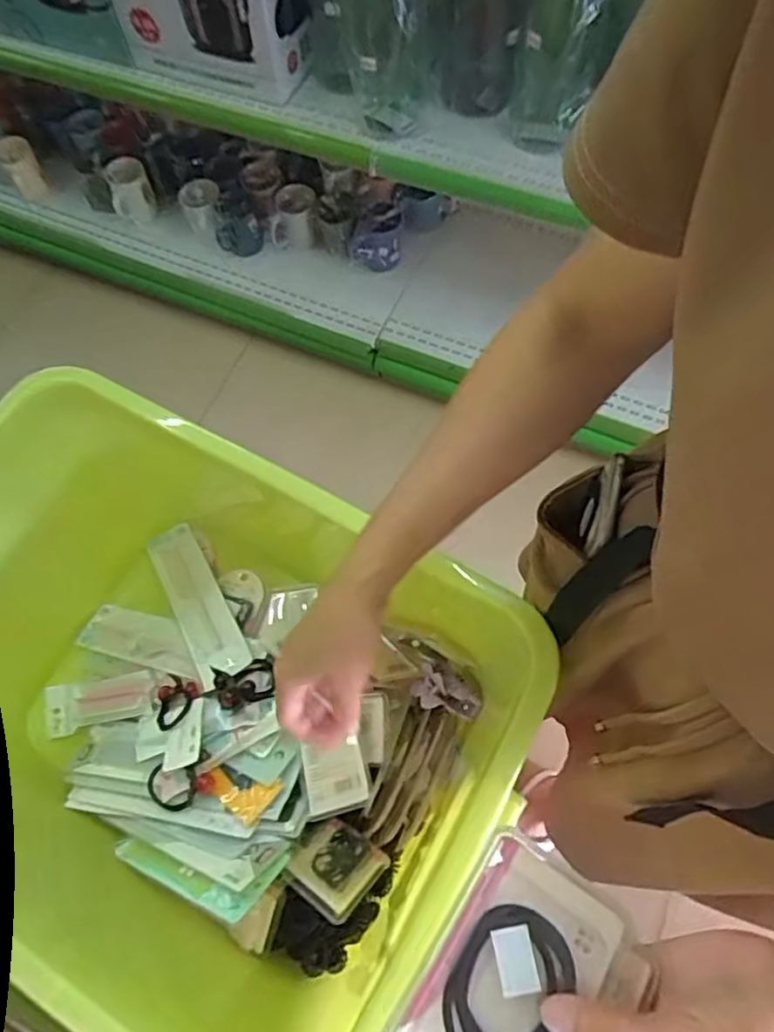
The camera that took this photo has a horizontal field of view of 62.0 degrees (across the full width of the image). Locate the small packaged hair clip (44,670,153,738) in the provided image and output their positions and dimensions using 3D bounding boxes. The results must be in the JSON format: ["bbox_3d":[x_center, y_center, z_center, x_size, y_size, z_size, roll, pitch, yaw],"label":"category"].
[{"bbox_3d":[-0.328,0.212,0.726,0.141,0.008,0.055,-12,82,14],"label":"small packaged hair clip"}]

